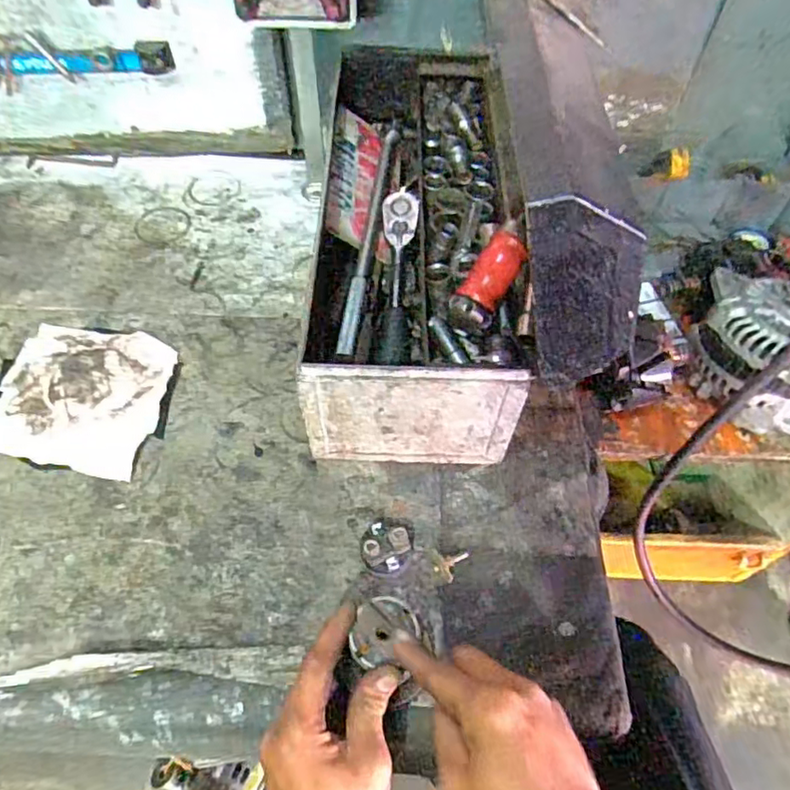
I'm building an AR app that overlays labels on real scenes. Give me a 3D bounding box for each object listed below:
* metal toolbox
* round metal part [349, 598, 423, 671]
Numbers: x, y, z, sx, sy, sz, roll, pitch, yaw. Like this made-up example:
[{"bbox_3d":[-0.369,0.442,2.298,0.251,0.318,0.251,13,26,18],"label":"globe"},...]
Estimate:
[{"bbox_3d":[0.015,-0.175,0.650,0.174,0.152,0.483,1,56,-1],"label":"metal toolbox"},{"bbox_3d":[-0.006,0.167,0.417,0.044,0.006,0.047,1,56,-1],"label":"round metal part"}]

